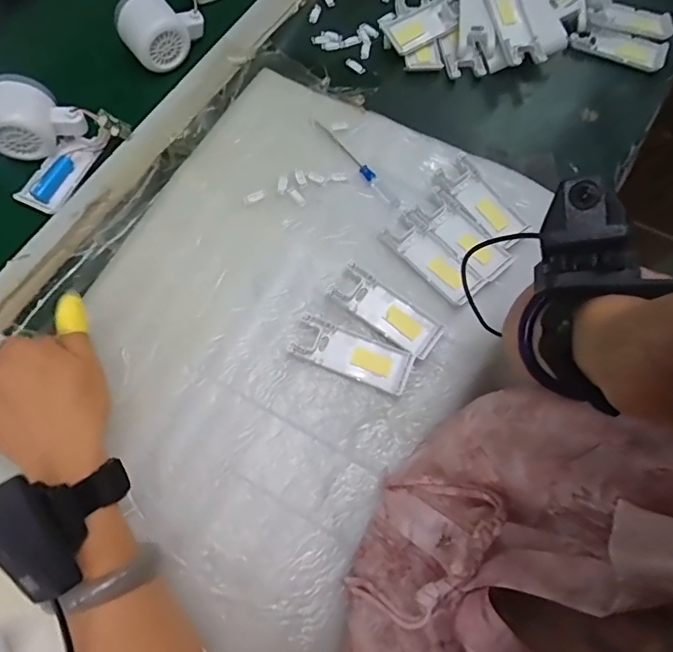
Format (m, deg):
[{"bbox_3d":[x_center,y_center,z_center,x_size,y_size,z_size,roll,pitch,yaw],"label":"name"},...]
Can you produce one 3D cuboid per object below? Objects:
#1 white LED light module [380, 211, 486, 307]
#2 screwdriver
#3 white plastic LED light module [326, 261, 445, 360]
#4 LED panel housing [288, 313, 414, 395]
[{"bbox_3d":[0.090,-0.064,0.469,0.040,0.005,0.099,-41,78,-15],"label":"white LED light module"},{"bbox_3d":[0.018,-0.165,0.502,0.011,0.007,0.129,-39,77,-14],"label":"screwdriver"},{"bbox_3d":[0.045,-0.014,0.448,0.101,0.012,0.039,36,73,9],"label":"white plastic LED light module"},{"bbox_3d":[0.014,0.024,0.437,0.102,0.011,0.039,21,71,5],"label":"LED panel housing"}]

